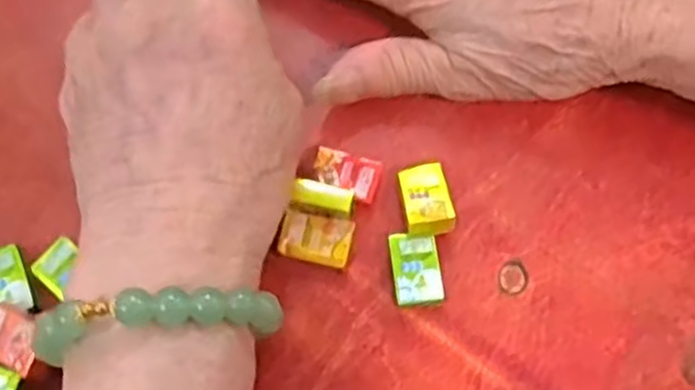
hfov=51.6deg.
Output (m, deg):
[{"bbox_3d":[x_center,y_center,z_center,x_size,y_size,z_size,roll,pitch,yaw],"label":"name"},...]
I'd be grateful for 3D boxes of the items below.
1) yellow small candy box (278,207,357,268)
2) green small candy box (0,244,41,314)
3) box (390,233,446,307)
[{"bbox_3d":[-0.011,0.016,0.259,0.024,0.008,0.019,12,73,3],"label":"yellow small candy box"},{"bbox_3d":[-0.121,0.030,0.252,0.018,0.004,0.027,-24,75,-8],"label":"green small candy box"},{"bbox_3d":[0.024,0.027,0.255,0.017,0.008,0.025,-6,73,-2],"label":"box"}]

